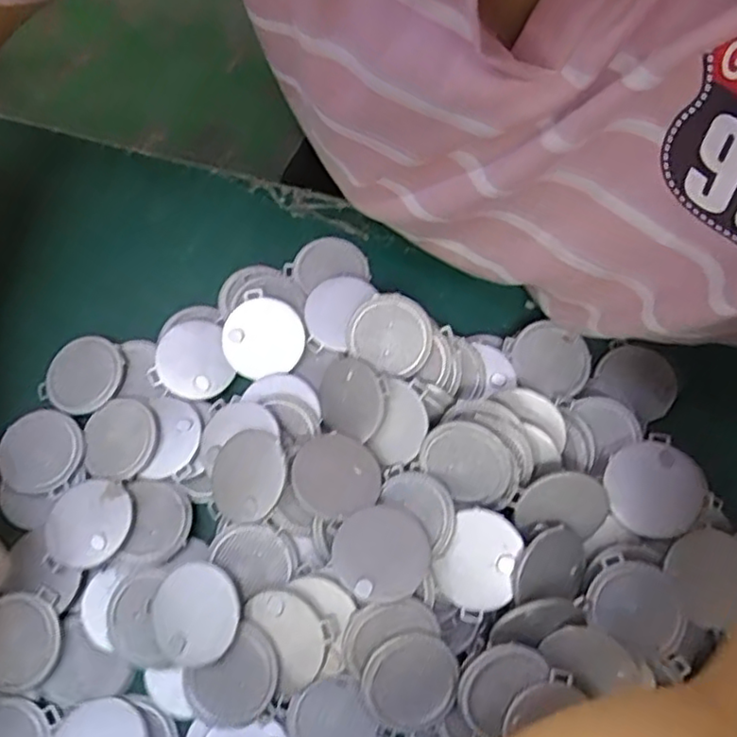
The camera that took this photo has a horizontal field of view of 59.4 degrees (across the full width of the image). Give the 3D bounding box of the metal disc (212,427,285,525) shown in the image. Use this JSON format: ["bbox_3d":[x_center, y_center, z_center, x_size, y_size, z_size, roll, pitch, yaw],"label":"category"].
[{"bbox_3d":[-0.054,0.048,0.291,0.041,0.004,0.041,-12,65,28],"label":"metal disc"}]

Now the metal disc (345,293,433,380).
[{"bbox_3d":[0.011,-0.016,0.309,0.039,0.004,0.036,1,94,12],"label":"metal disc"}]

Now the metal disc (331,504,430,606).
[{"bbox_3d":[0.005,0.077,0.272,0.039,0.004,0.040,5,50,-6],"label":"metal disc"}]

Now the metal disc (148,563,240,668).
[{"bbox_3d":[-0.075,0.105,0.276,0.040,0.004,0.039,-5,72,17],"label":"metal disc"}]

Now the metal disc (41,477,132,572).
[{"bbox_3d":[-0.130,0.071,0.299,0.041,0.004,0.040,-6,62,11],"label":"metal disc"}]

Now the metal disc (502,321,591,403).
[{"bbox_3d":[0.090,-0.004,0.323,0.043,0.005,0.038,25,73,-1],"label":"metal disc"}]

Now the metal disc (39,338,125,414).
[{"bbox_3d":[-0.144,0.002,0.326,0.038,0.007,0.041,1,71,-2],"label":"metal disc"}]

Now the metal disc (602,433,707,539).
[{"bbox_3d":[0.125,0.053,0.284,0.043,0.008,0.039,-31,67,-5],"label":"metal disc"}]

